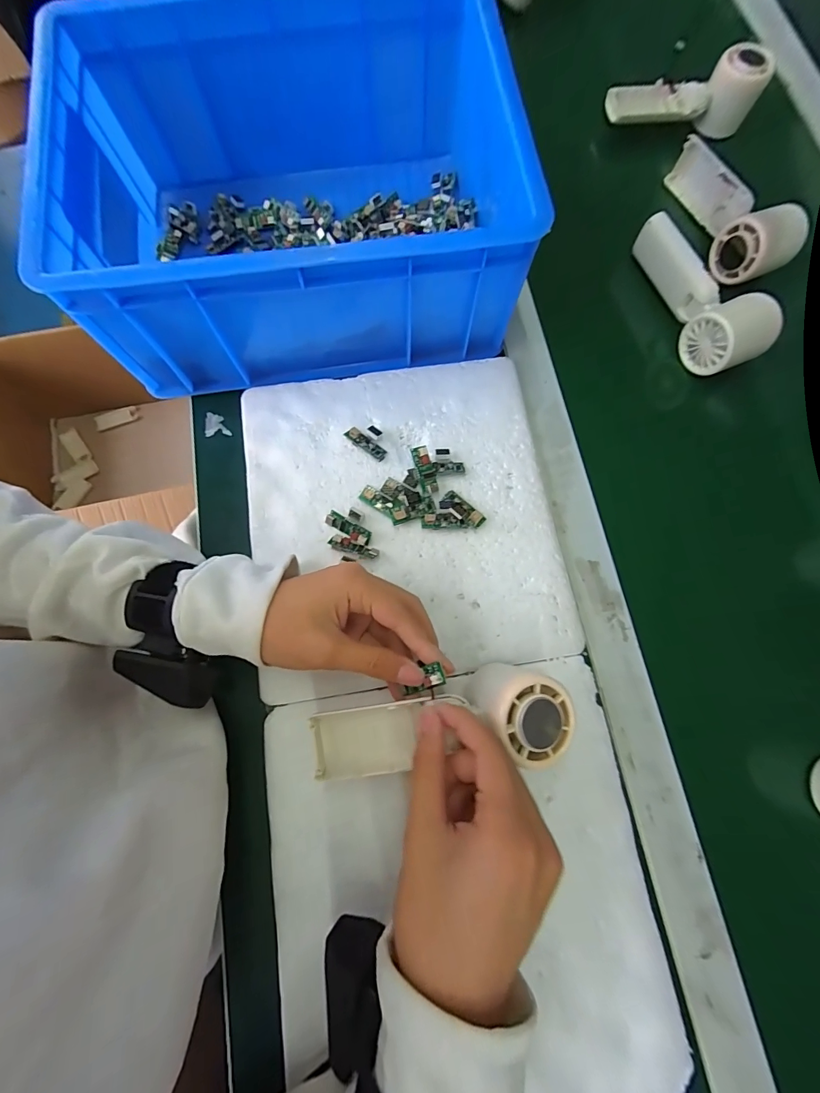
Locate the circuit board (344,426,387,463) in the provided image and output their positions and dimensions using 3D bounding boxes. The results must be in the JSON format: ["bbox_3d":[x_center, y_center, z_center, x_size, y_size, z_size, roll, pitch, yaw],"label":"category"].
[{"bbox_3d":[-0.038,-0.088,0.346,0.039,0.004,0.011,37,100,0],"label":"circuit board"}]

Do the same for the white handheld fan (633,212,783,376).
[{"bbox_3d":[0.273,-0.245,0.384,0.048,0.052,0.162,-21,77,-6],"label":"white handheld fan"}]

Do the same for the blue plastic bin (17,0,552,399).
[{"bbox_3d":[-0.088,-0.289,0.338,0.337,0.125,0.256,-8,76,-3],"label":"blue plastic bin"}]

